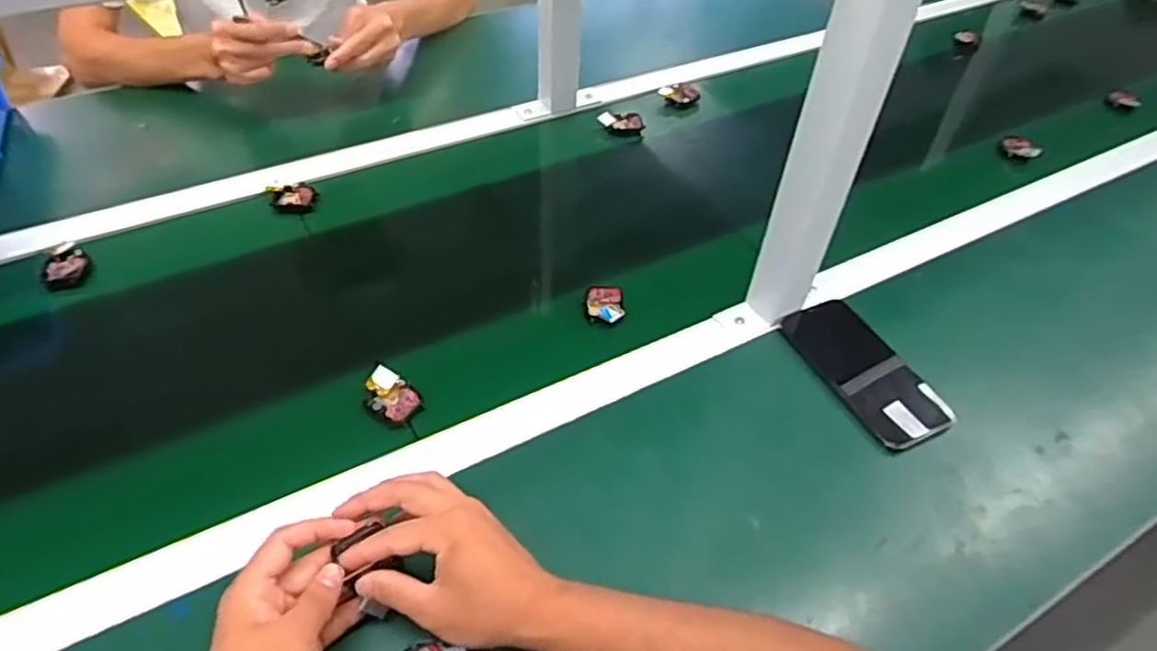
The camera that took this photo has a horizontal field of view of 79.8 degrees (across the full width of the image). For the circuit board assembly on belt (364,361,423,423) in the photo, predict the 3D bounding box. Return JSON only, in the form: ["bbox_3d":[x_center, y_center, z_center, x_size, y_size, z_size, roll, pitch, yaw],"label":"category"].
[{"bbox_3d":[-0.160,0.061,0.591,0.054,0.007,0.039,27,67,11],"label":"circuit board assembly on belt"}]

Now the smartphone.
[{"bbox_3d":[0.263,0.039,0.638,0.081,0.016,0.159,-21,58,-19],"label":"smartphone"}]

